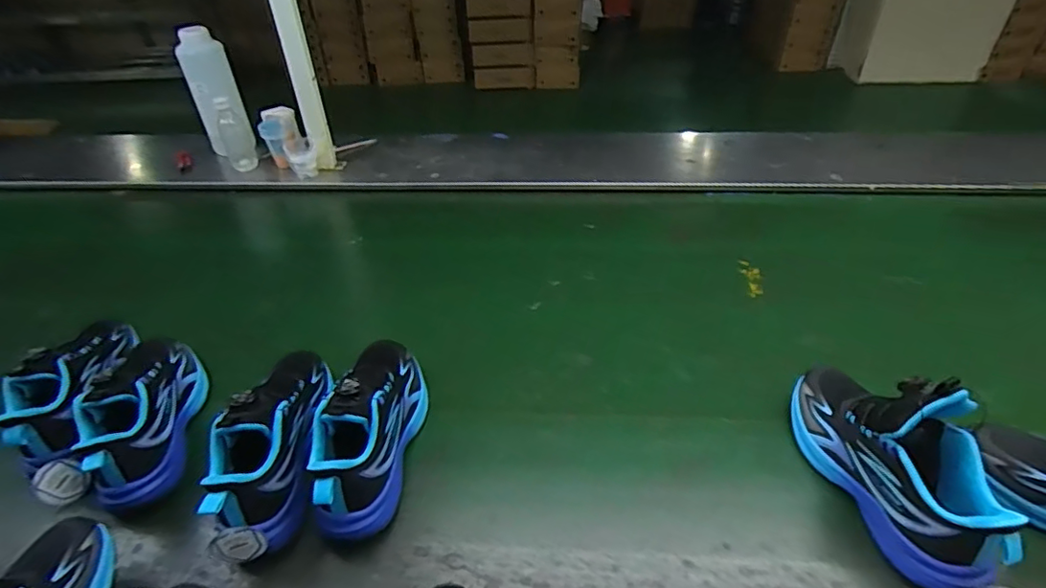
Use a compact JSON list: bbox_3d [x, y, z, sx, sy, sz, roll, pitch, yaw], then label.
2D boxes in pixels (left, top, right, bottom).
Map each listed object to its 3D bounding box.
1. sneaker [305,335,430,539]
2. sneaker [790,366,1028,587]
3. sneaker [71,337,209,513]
[{"bbox_3d":[-0.163,0.133,0.615,0.082,0.110,0.239,1,39,2],"label":"sneaker"},{"bbox_3d":[0.363,0.150,0.556,0.084,0.154,0.247,-12,40,-12],"label":"sneaker"},{"bbox_3d":[-0.448,0.116,0.661,0.100,0.107,0.261,-9,40,-9],"label":"sneaker"}]

